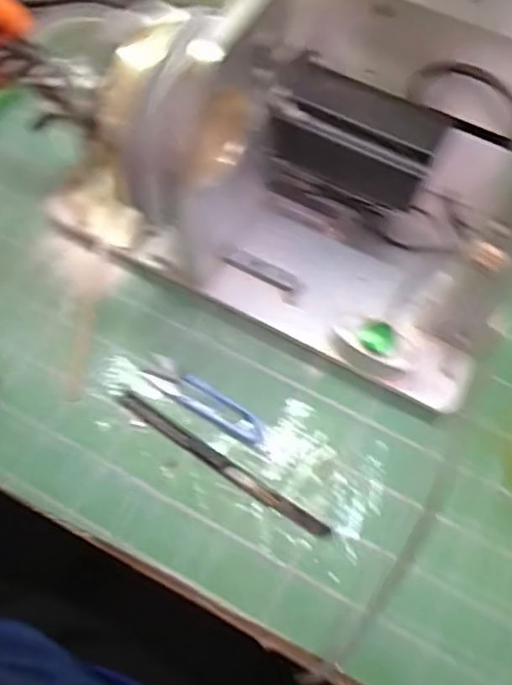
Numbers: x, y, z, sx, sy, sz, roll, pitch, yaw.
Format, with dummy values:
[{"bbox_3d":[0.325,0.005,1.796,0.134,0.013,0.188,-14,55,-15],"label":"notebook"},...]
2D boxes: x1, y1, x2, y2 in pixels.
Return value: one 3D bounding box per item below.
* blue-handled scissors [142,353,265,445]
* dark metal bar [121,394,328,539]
[{"bbox_3d":[-0.037,0.042,0.448,0.100,0.006,0.022,31,68,13],"label":"blue-handled scissors"},{"bbox_3d":[-0.025,0.083,0.431,0.170,0.008,0.011,32,68,13],"label":"dark metal bar"}]

